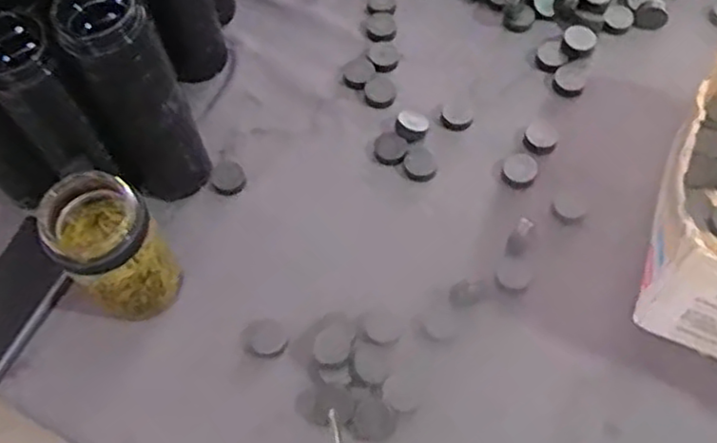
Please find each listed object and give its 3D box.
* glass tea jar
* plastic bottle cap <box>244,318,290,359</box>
[{"bbox_3d":[-0.203,0.028,0.579,0.073,0.139,0.073,-1,62,2],"label":"glass tea jar"},{"bbox_3d":[-0.080,0.103,0.597,0.037,0.016,0.035,-1,62,2],"label":"plastic bottle cap"}]

